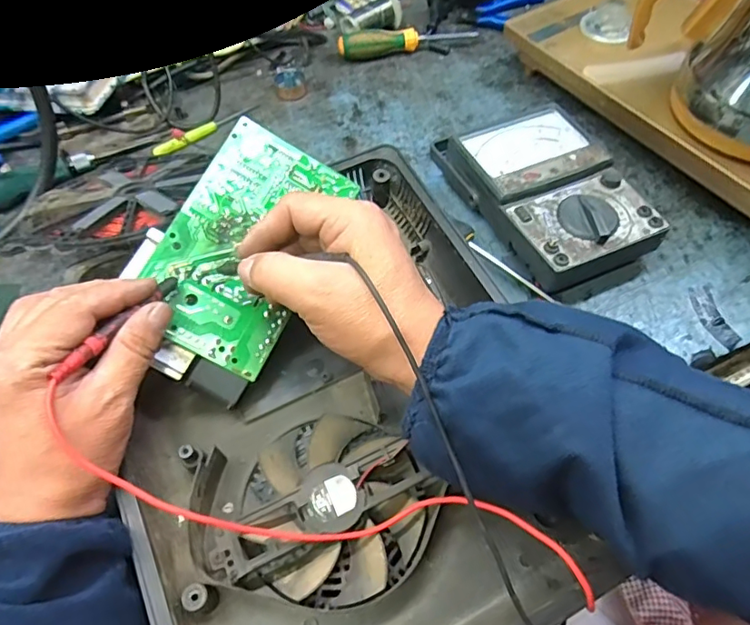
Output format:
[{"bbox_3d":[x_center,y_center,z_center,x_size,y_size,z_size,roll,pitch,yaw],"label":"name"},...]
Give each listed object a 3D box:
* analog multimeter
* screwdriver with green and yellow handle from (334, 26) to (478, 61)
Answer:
[{"bbox_3d":[0.144,-0.102,0.461,0.111,0.051,0.180,-21,59,-12],"label":"analog multimeter"},{"bbox_3d":[0.037,-0.308,0.611,0.158,0.027,0.020,-14,57,-8],"label":"screwdriver with green and yellow handle"}]

